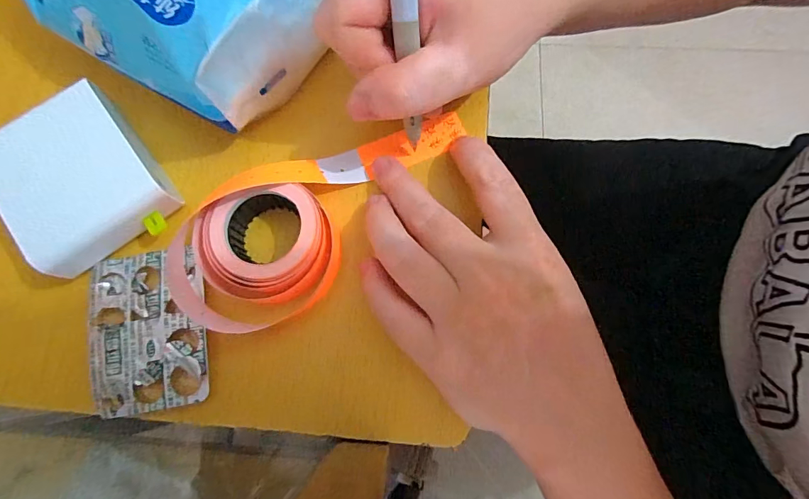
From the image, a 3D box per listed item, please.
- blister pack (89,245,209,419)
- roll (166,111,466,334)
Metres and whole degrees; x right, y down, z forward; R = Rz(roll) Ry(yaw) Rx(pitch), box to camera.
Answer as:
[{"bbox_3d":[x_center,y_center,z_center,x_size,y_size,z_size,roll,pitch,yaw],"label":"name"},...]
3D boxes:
[{"bbox_3d":[-0.125,0.038,0.201,0.054,0.008,0.076,-10,78,-2],"label":"blister pack"},{"bbox_3d":[-0.041,-0.024,0.214,0.168,0.028,0.074,-39,81,-16],"label":"roll"}]

